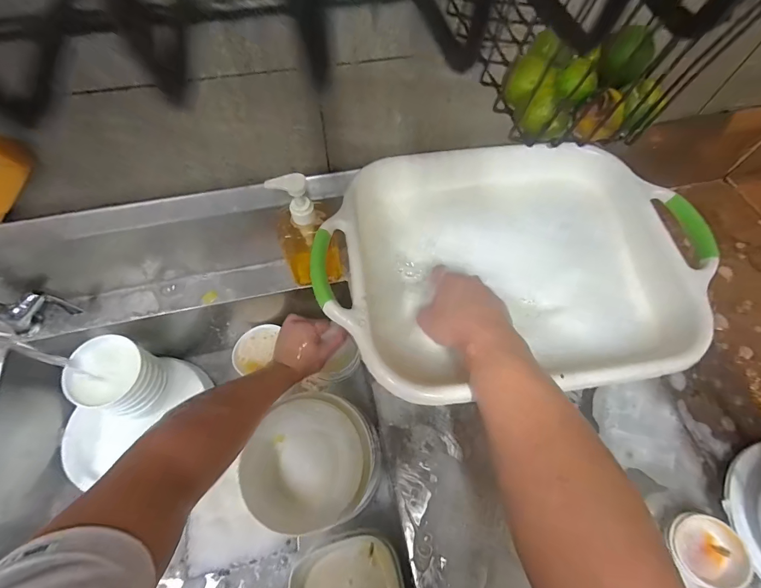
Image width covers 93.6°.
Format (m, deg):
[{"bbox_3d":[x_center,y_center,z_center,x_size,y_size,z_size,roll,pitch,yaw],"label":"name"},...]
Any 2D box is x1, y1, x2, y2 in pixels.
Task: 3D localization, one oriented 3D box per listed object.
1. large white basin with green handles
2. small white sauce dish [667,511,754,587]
[{"bbox_3d":[0.160,-0.045,0.471,0.464,0.088,0.323,-5,63,-4],"label":"large white basin with green handles"},{"bbox_3d":[0.394,0.311,0.430,0.075,0.026,0.075,-12,48,14],"label":"small white sauce dish"}]

